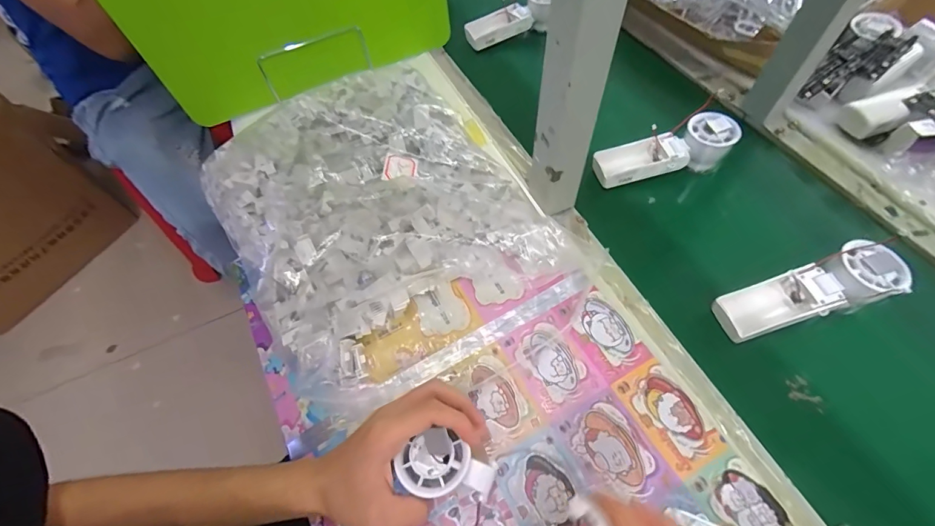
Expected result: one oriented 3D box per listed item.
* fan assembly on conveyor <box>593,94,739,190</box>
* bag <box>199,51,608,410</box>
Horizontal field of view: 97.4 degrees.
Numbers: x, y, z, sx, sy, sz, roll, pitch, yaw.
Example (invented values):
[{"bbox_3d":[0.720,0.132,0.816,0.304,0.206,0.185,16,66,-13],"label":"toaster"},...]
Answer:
[{"bbox_3d":[0.243,-0.141,0.510,0.167,0.048,0.061,-14,60,-4],"label":"fan assembly on conveyor"},{"bbox_3d":[-0.089,-0.054,0.449,0.314,0.079,0.362,-31,62,-14],"label":"bag"}]

